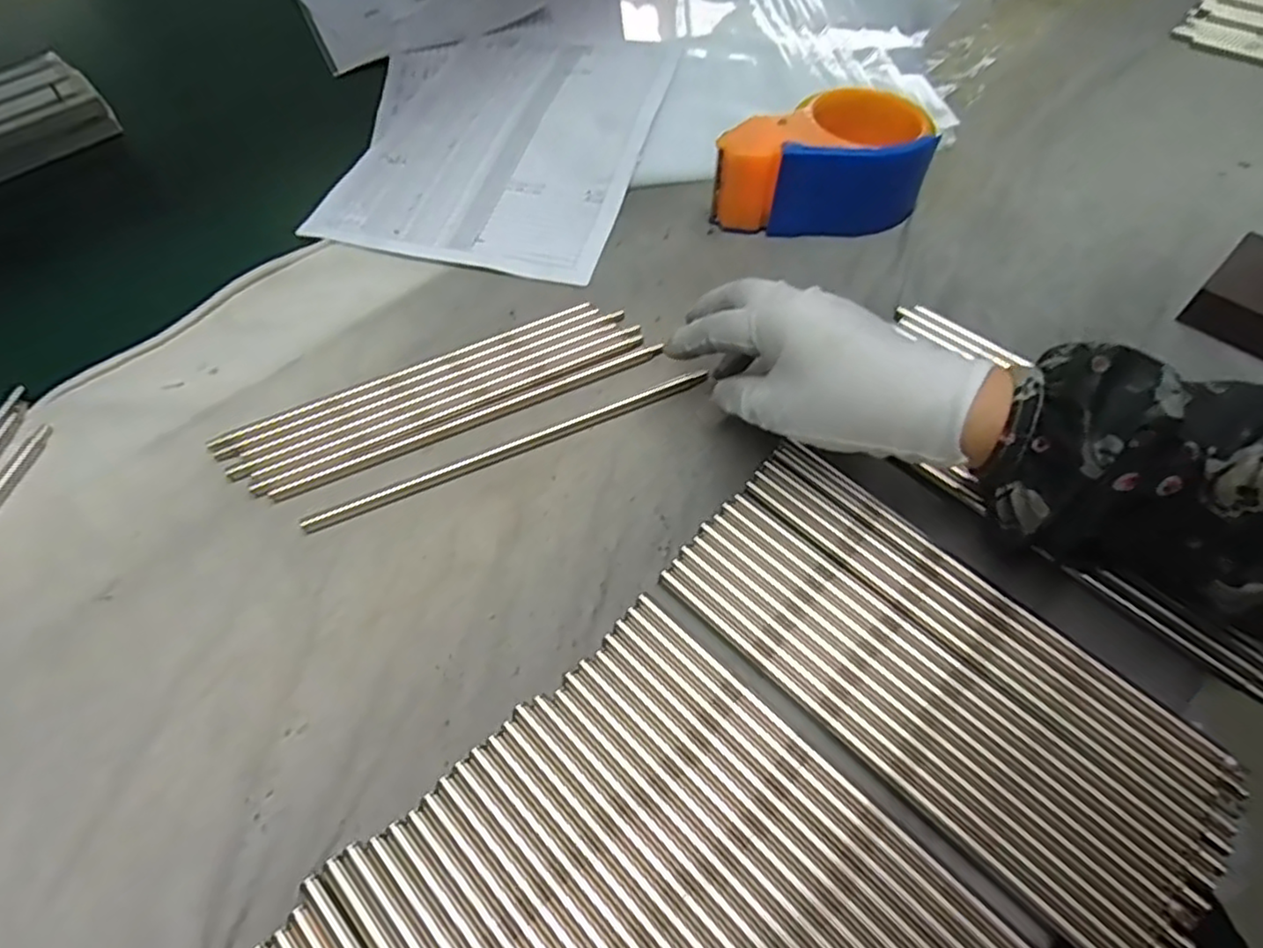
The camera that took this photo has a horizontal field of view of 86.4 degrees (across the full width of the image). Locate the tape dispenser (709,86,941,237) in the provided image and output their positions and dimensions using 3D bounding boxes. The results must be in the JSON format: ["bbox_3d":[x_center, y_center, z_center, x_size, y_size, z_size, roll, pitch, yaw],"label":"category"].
[{"bbox_3d":[0.123,-0.204,0.439,0.140,0.058,0.071,-8,56,-1],"label":"tape dispenser"}]

